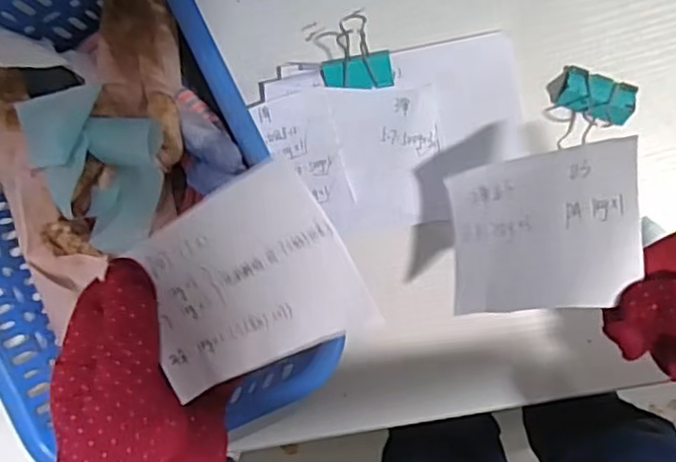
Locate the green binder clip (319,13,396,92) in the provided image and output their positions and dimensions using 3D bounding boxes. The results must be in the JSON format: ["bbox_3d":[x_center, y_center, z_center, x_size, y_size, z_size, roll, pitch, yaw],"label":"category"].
[{"bbox_3d":[0.011,-0.109,0.410,0.041,0.016,0.047,-7,94,8],"label":"green binder clip"}]

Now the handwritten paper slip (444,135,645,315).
[{"bbox_3d":[0.096,0.000,0.324,0.101,0.004,0.075,-12,73,51],"label":"handwritten paper slip"}]

